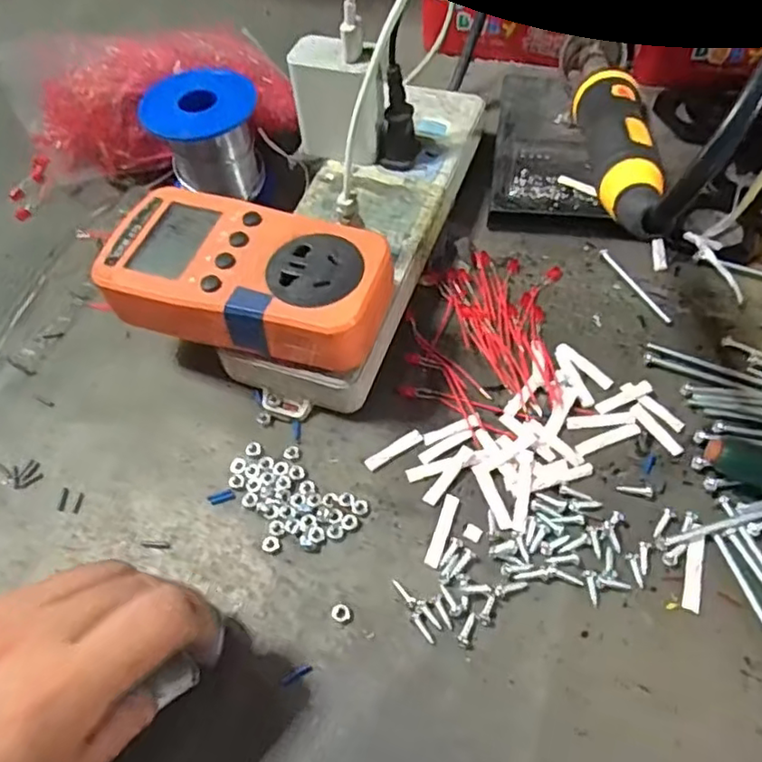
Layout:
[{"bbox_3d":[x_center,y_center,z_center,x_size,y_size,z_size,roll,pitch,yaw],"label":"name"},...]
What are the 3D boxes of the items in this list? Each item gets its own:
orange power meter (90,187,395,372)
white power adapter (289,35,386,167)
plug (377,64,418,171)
[{"bbox_3d":[-0.060,-0.047,0.281,0.125,0.031,0.064,15,60,13],"label":"orange power meter"},{"bbox_3d":[-0.022,-0.153,0.340,0.047,0.056,0.030,15,60,13],"label":"white power adapter"},{"bbox_3d":[0.009,-0.141,0.334,0.020,0.050,0.017,10,59,10],"label":"plug"}]

